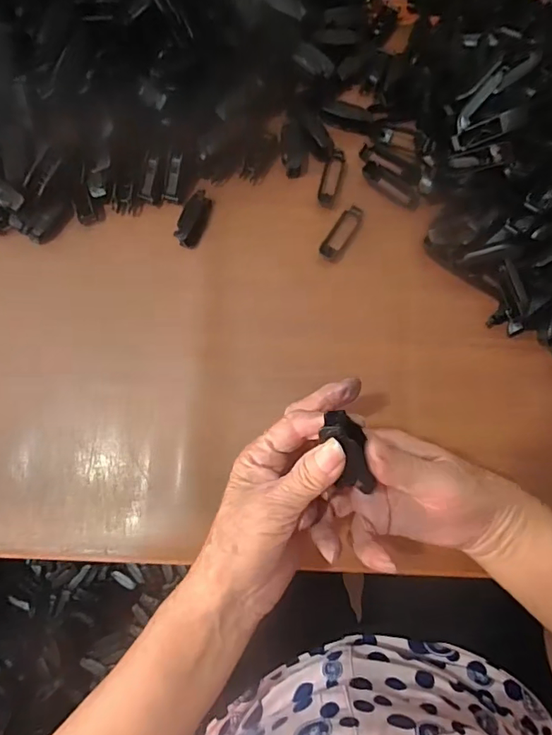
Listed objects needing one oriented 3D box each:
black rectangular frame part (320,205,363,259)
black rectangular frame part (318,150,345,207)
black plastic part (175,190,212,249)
[{"bbox_3d":[0.057,-0.116,0.421,0.019,0.010,0.054,33,81,5],"label":"black rectangular frame part"},{"bbox_3d":[0.050,-0.170,0.432,0.016,0.007,0.055,18,80,3],"label":"black rectangular frame part"},{"bbox_3d":[-0.071,-0.128,0.422,0.019,0.014,0.049,19,80,3],"label":"black plastic part"}]

